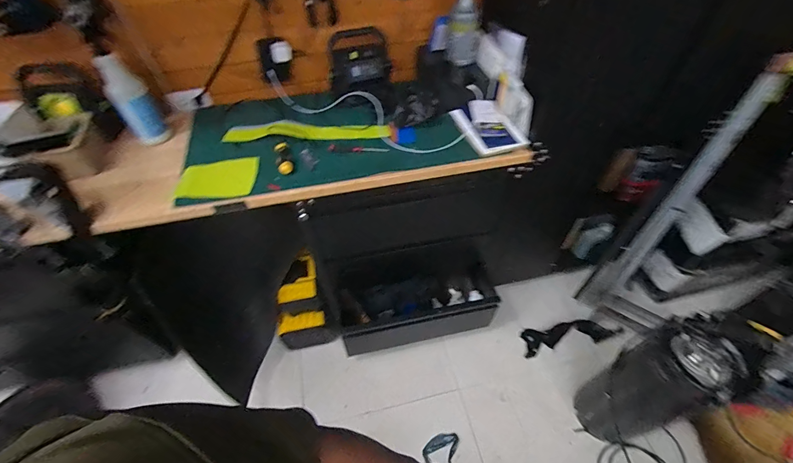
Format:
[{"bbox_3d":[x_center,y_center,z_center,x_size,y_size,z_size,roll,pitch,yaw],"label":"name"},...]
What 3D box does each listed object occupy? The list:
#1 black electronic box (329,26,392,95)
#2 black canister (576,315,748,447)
[{"bbox_3d":[-0.118,-0.529,1.083,0.186,0.168,0.049,-17,10,-11],"label":"black electronic box"},{"bbox_3d":[0.758,0.488,1.090,0.210,0.571,0.189,-20,54,-13],"label":"black canister"}]

